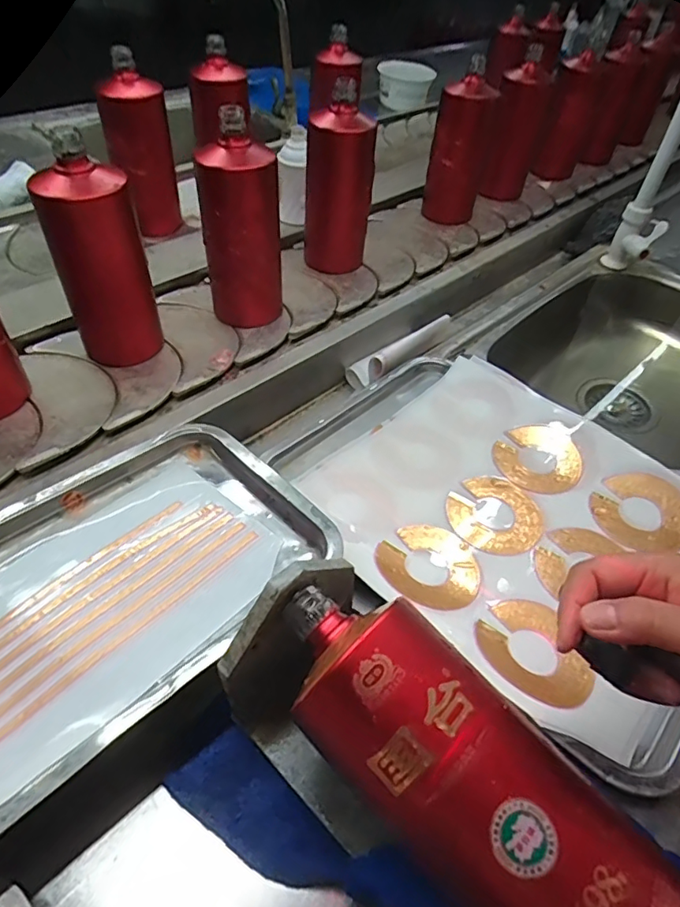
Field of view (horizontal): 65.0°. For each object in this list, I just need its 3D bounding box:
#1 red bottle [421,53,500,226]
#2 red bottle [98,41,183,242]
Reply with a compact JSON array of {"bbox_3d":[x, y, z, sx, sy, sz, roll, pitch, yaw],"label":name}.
[{"bbox_3d":[0.183,-0.464,0.807,0.086,0.203,0.089,12,50,4],"label":"red bottle"},{"bbox_3d":[-0.263,-0.403,0.704,0.066,0.199,0.068,22,51,13],"label":"red bottle"}]

